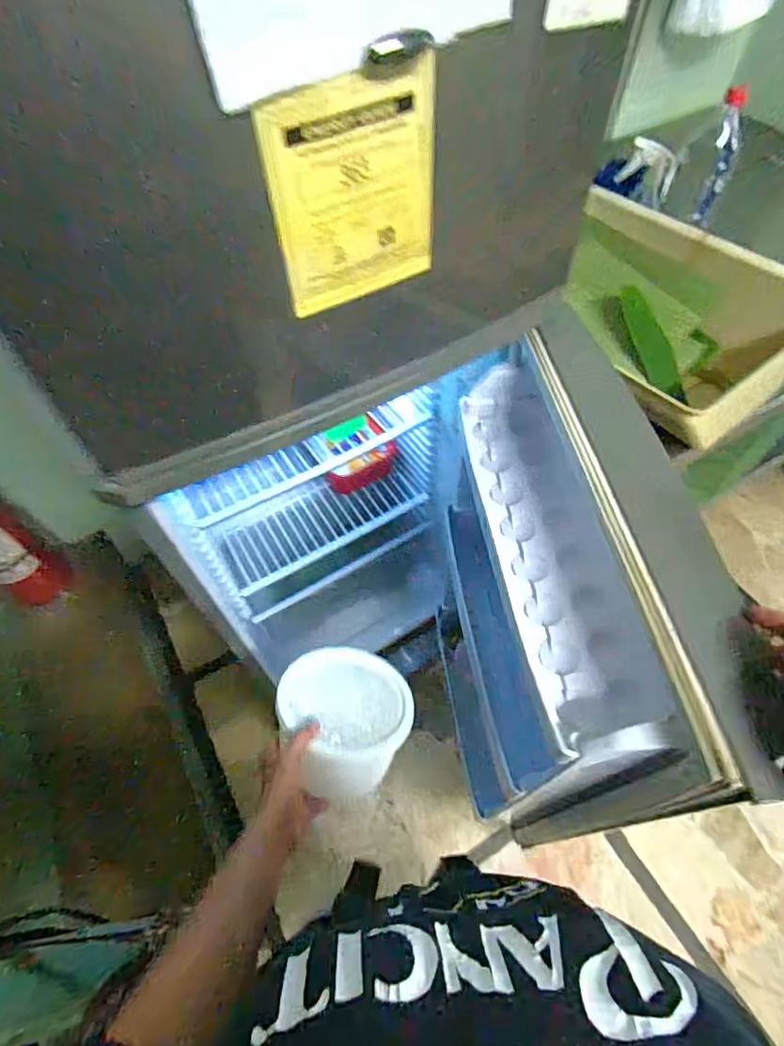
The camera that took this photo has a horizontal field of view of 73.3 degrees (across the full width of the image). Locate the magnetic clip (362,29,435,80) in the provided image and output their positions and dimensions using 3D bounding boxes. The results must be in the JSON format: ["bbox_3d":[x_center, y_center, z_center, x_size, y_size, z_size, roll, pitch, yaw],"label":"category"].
[{"bbox_3d":[0.004,-0.276,0.310,0.044,0.020,0.007,-21,59,-12],"label":"magnetic clip"}]

